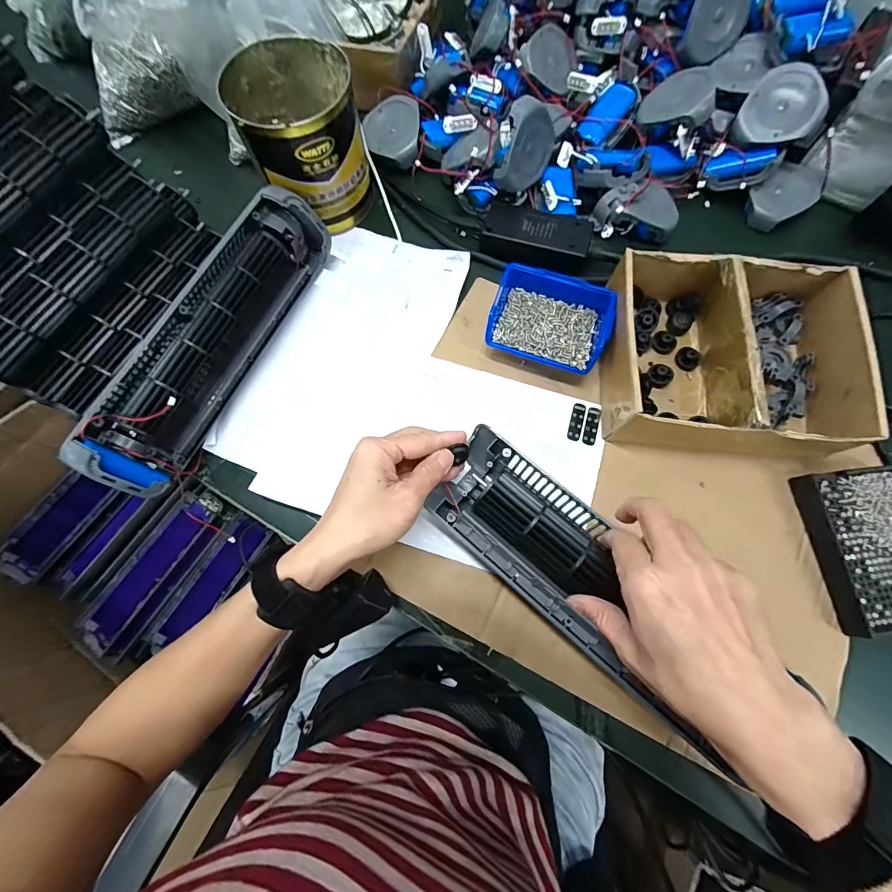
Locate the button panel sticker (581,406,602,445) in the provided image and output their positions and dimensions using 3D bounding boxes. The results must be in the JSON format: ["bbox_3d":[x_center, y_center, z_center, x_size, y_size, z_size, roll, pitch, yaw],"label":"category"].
[{"bbox_3d":[0.141,-0.019,0.395,0.013,0.004,0.038,17,74,5],"label":"button panel sticker"}]

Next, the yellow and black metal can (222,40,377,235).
[{"bbox_3d":[-0.146,-0.315,0.425,0.108,0.113,0.121,-30,75,-9],"label":"yellow and black metal can"}]

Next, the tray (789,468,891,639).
[{"bbox_3d":[0.370,0.087,0.352,0.093,0.016,0.131,-5,73,-2],"label":"tray"}]

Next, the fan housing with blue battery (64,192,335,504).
[{"bbox_3d":[-0.214,-0.102,0.382,0.059,0.068,0.299,24,75,7],"label":"fan housing with blue battery"}]

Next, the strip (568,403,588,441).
[{"bbox_3d":[0.127,-0.023,0.396,0.013,0.004,0.038,17,74,5],"label":"strip"}]

